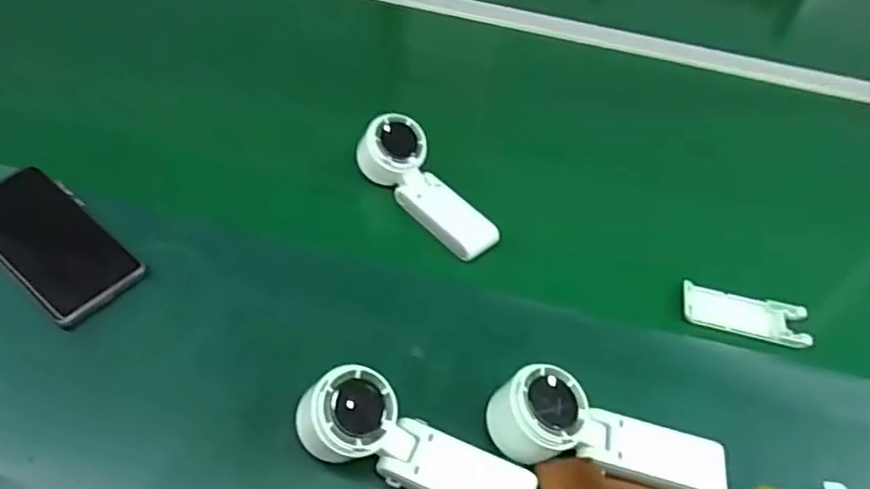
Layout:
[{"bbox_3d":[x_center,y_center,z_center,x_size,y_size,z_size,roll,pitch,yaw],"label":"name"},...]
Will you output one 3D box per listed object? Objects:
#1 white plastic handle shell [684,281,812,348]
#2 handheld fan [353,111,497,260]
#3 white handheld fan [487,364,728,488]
[{"bbox_3d":[0.272,0.062,0.544,0.106,0.008,0.045,11,49,3],"label":"white plastic handle shell"},{"bbox_3d":[-0.005,-0.050,0.591,0.052,0.049,0.157,-34,75,-29],"label":"handheld fan"},{"bbox_3d":[0.122,0.128,0.427,0.169,0.050,0.055,11,49,3],"label":"white handheld fan"}]

